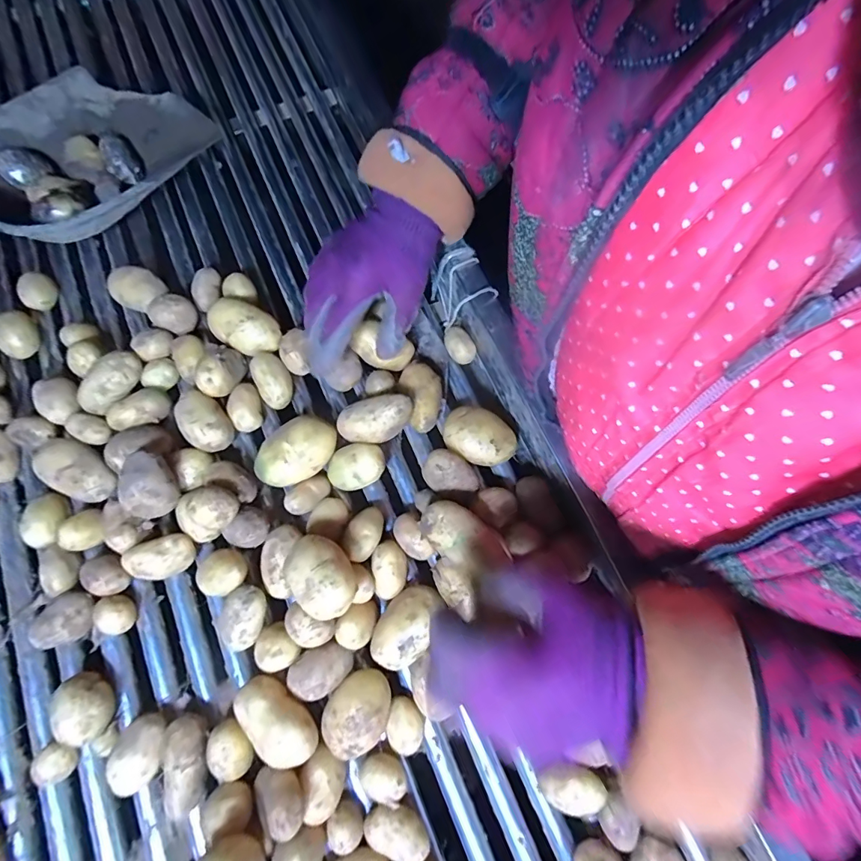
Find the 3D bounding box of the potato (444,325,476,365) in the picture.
[{"bbox_3d":[0.028,-0.085,0.440,0.024,0.018,0.035,-29,74,-10],"label":"potato"}]

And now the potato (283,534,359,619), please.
[{"bbox_3d":[-0.083,0.111,0.337,0.043,0.031,0.060,-24,49,-24],"label":"potato"}]

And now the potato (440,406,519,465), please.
[{"bbox_3d":[0.044,0.007,0.407,0.065,0.036,0.047,30,72,10],"label":"potato"}]

